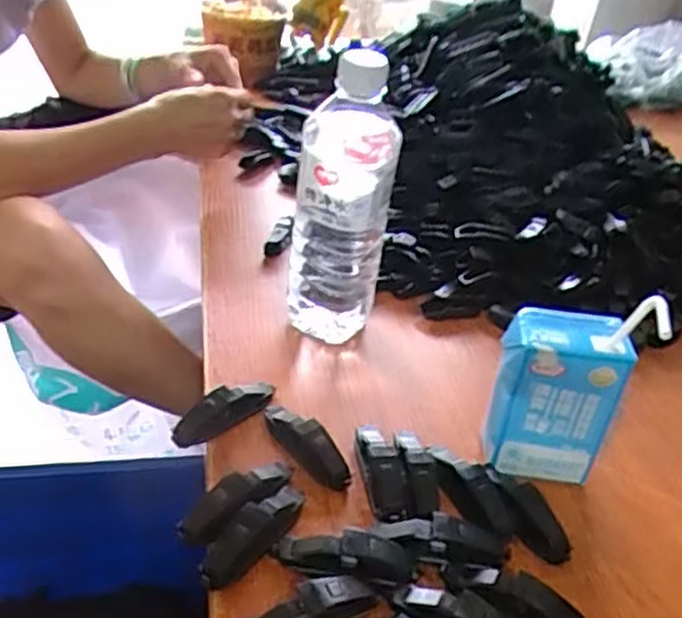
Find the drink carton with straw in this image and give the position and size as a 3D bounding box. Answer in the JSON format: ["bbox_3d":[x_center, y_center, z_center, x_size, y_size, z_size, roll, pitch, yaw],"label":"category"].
[{"bbox_3d":[0.132,0.046,0.451,0.077,0.135,0.050,11,35,5],"label":"drink carton with straw"}]

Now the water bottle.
[{"bbox_3d":[-0.001,-0.071,0.534,0.067,0.208,0.054,7,35,0],"label":"water bottle"}]

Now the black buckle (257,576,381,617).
[{"bbox_3d":[-0.018,0.151,0.366,0.073,0.020,0.019,-13,40,-26],"label":"black buckle"}]

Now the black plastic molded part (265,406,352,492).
[{"bbox_3d":[-0.023,0.082,0.458,0.019,0.024,0.074,-26,47,-38],"label":"black plastic molded part"}]

